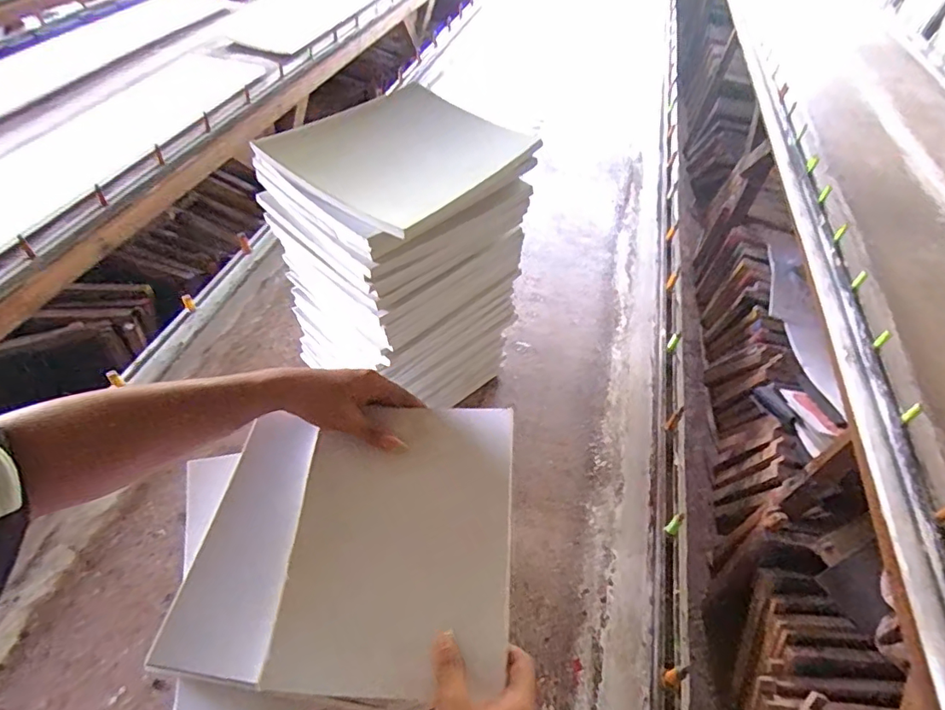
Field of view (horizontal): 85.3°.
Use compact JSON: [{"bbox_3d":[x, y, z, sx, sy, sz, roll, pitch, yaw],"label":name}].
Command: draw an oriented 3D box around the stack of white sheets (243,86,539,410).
[{"bbox_3d":[-0.101,-0.117,0.782,0.261,0.396,0.282,34,54,21],"label":"stack of white sheets"}]

